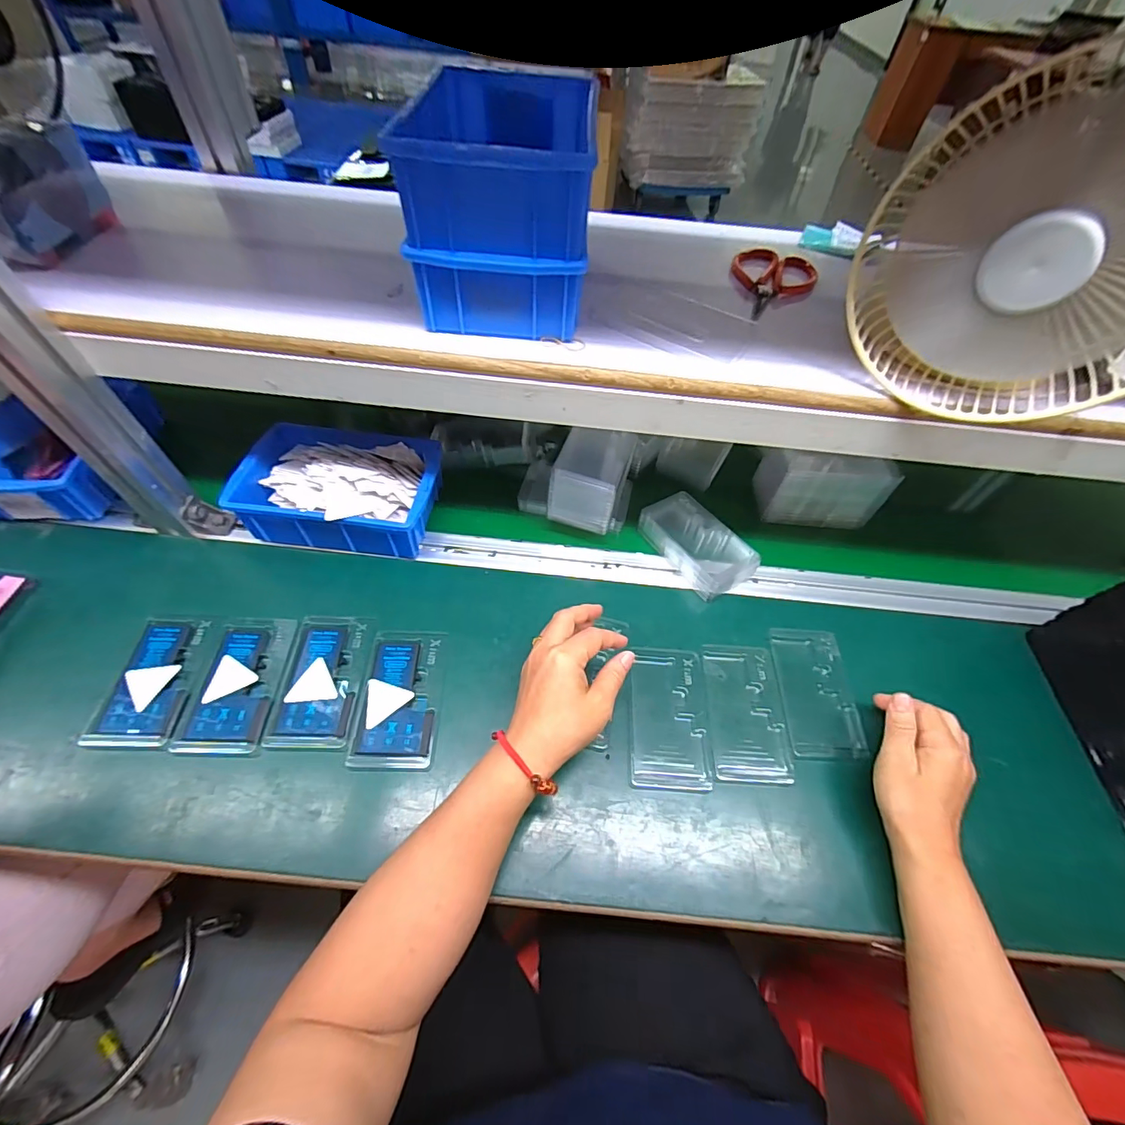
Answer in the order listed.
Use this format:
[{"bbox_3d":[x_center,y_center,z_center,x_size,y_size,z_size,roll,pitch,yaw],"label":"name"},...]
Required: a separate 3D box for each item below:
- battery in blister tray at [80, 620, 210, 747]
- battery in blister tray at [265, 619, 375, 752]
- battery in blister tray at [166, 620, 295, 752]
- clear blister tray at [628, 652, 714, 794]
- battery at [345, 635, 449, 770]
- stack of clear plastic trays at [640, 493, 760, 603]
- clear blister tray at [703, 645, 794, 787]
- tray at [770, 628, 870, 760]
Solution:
[{"bbox_3d":[-0.372,0.108,0.446,0.069,0.019,0.119,1,56,-5],"label":"battery in blister tray"},{"bbox_3d":[-0.224,0.107,0.453,0.071,0.004,0.126,3,56,-3],"label":"battery in blister tray"},{"bbox_3d":[-0.296,0.109,0.446,0.071,0.004,0.127,2,56,-4],"label":"battery in blister tray"},{"bbox_3d":[0.099,0.143,0.454,0.070,0.009,0.127,5,56,-2],"label":"clear blister tray"},{"bbox_3d":[-0.148,0.122,0.446,0.071,0.006,0.126,3,56,-4],"label":"battery"},{"bbox_3d":[0.151,-0.024,0.557,0.076,0.036,0.129,-28,63,-21],"label":"stack of clear plastic trays"},{"bbox_3d":[0.174,0.141,0.462,0.071,0.008,0.127,5,56,-2],"label":"clear blister tray"},{"bbox_3d":[0.251,0.126,0.477,0.072,0.009,0.128,5,56,-2],"label":"tray"}]

